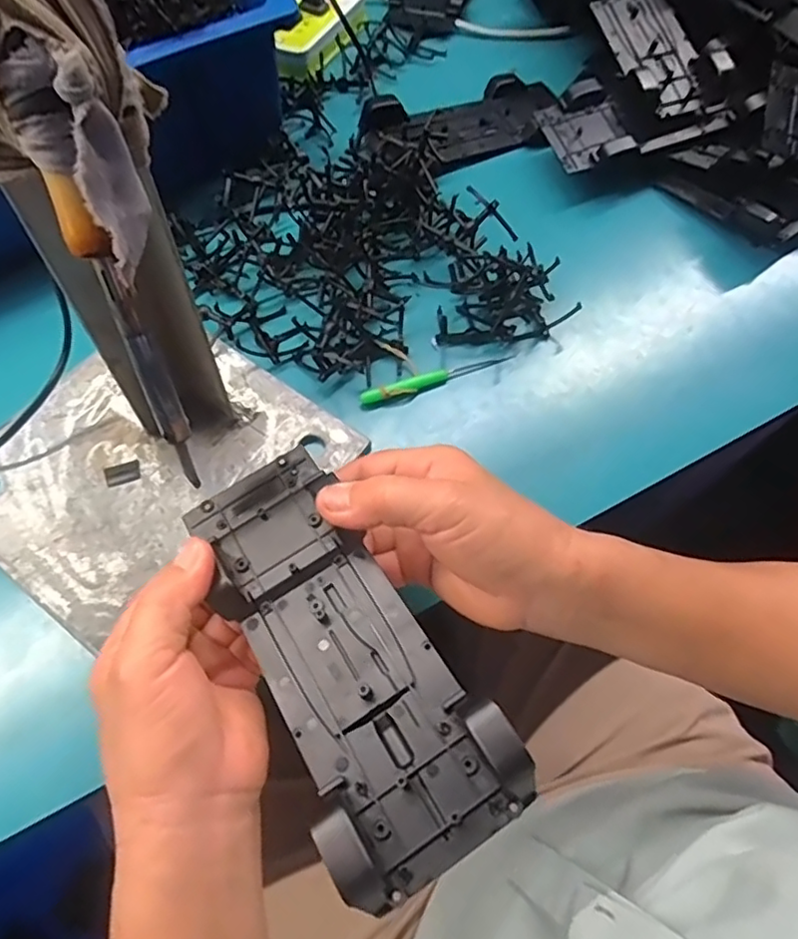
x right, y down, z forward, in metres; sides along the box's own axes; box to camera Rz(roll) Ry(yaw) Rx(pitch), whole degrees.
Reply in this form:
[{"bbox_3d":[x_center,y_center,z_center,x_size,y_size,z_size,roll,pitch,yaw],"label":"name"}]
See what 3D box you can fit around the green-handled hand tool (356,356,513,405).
[{"bbox_3d":[0.027,-0.064,0.422,0.113,0.015,0.010,-20,66,-13],"label":"green-handled hand tool"}]

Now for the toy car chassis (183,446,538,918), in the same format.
[{"bbox_3d":[-0.030,0.071,0.260,0.074,0.027,0.191,-27,58,-19],"label":"toy car chassis"}]

